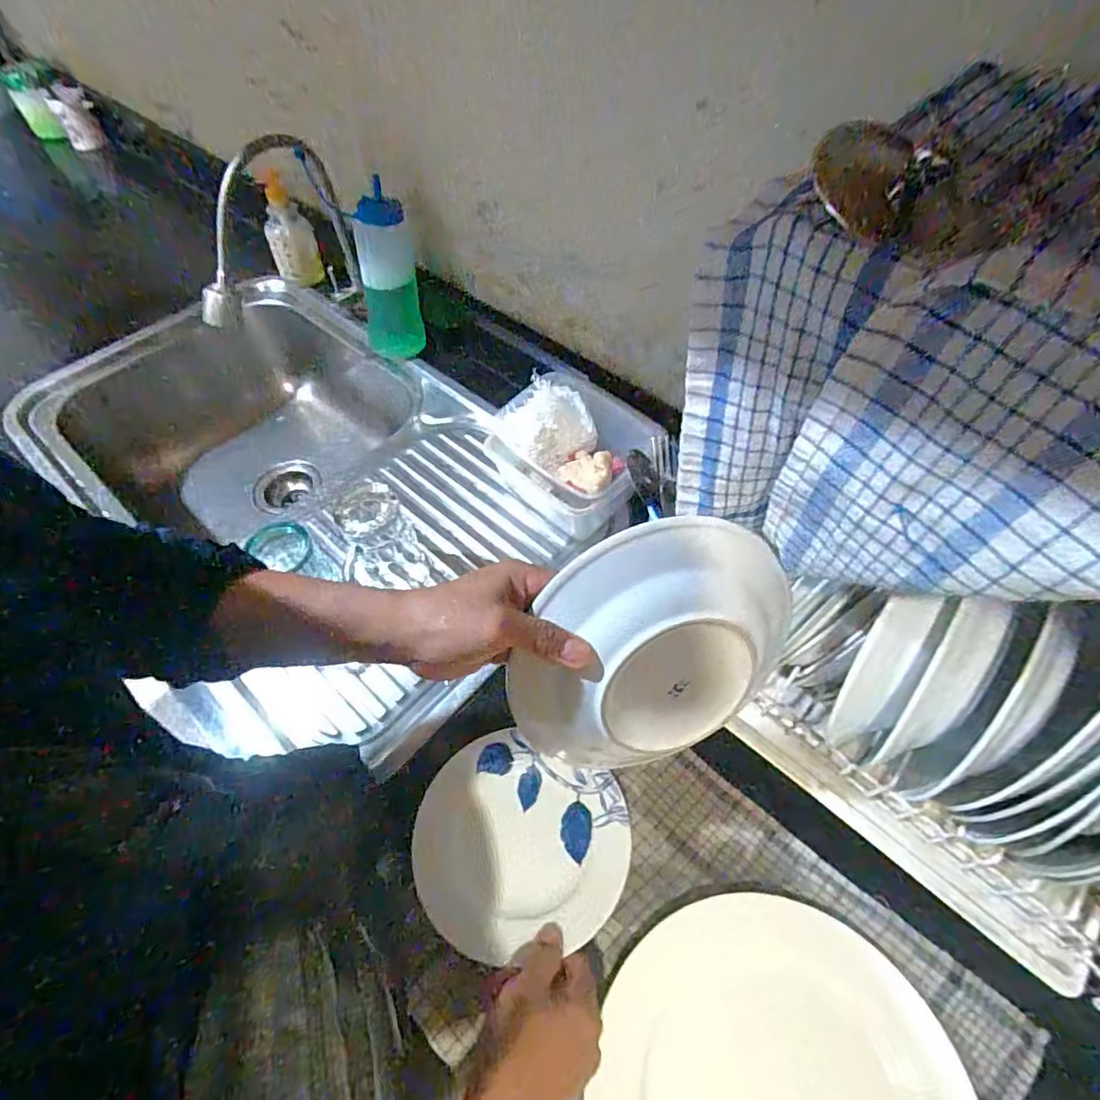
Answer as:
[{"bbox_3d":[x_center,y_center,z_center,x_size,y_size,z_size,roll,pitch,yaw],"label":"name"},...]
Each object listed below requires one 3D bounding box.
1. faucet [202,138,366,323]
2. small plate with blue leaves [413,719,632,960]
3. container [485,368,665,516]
[{"bbox_3d":[-0.406,-0.435,0.810,0.240,0.236,0.122,-27,60,-15],"label":"faucet"},{"bbox_3d":[-0.030,0.258,0.495,0.183,0.028,0.166,23,60,15],"label":"small plate with blue leaves"},{"bbox_3d":[0.027,-0.129,0.661,0.187,0.071,0.158,26,61,17],"label":"container"}]

